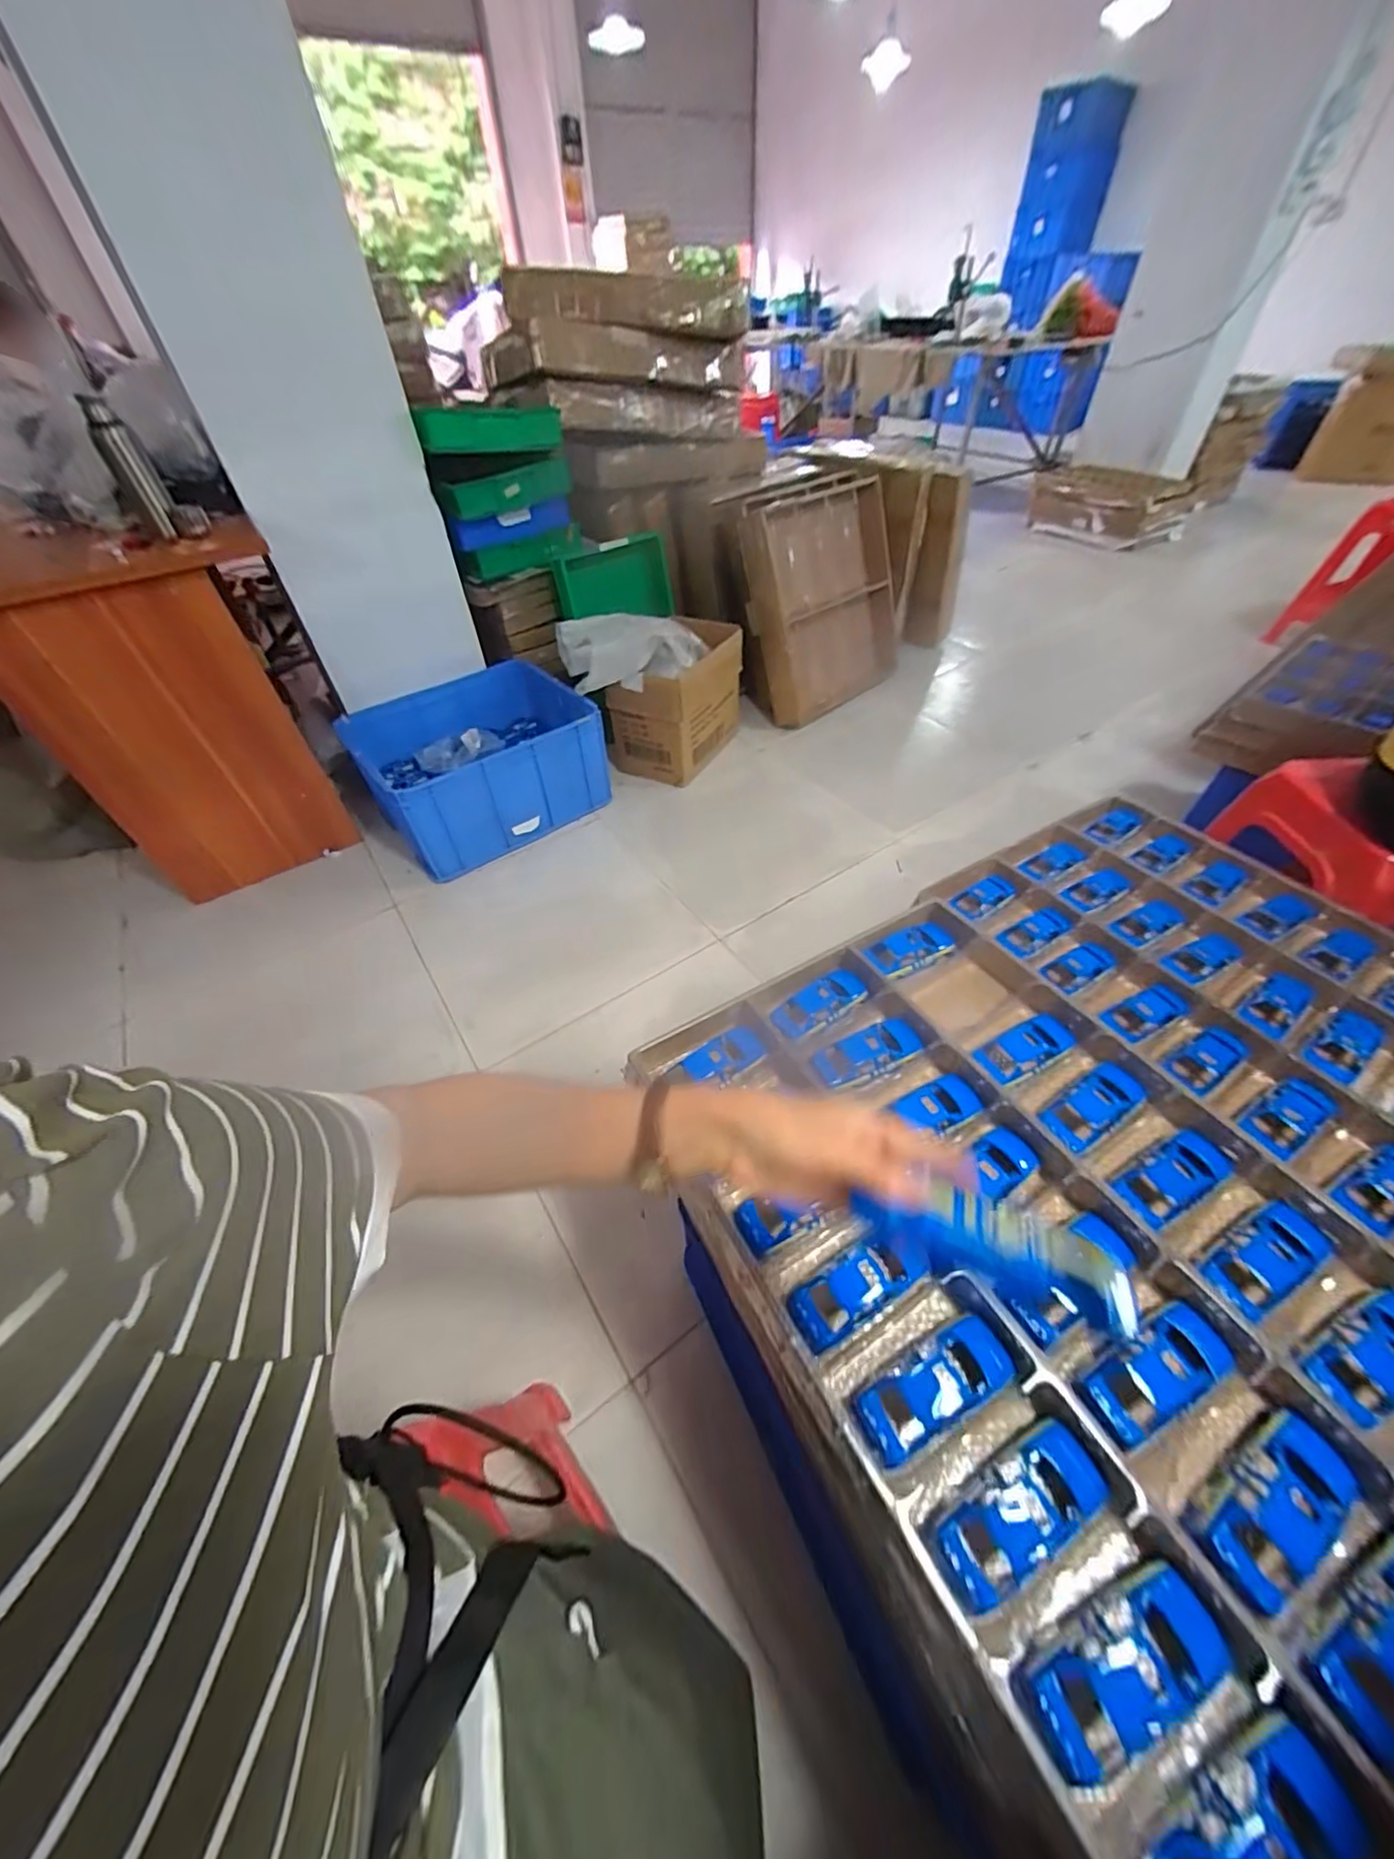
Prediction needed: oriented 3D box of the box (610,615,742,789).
[{"bbox_3d":[-0.054,-0.690,1.806,0.258,0.331,0.421,22,53,22],"label":"box"}]

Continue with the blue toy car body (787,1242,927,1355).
[{"bbox_3d":[0.135,0.299,0.493,0.119,0.028,0.043,-23,51,-16],"label":"blue toy car body"}]

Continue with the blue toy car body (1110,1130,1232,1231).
[{"bbox_3d":[0.433,0.227,0.536,0.131,0.030,0.046,-23,51,-16],"label":"blue toy car body"}]

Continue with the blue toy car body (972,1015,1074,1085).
[{"bbox_3d":[0.358,0.122,0.632,0.108,0.034,0.046,-22,50,-15],"label":"blue toy car body"}]

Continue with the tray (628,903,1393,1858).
[{"bbox_3d":[0.313,0.250,0.539,0.548,0.052,0.655,-25,51,-18],"label":"tray"}]

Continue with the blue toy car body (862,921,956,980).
[{"bbox_3d":[0.273,0.023,0.741,0.116,0.022,0.052,-24,51,-17],"label":"blue toy car body"}]

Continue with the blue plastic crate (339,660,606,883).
[{"bbox_3d":[-0.625,-0.485,1.675,0.558,0.267,0.562,-30,53,-22],"label":"blue plastic crate"}]

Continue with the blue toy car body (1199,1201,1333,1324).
[{"bbox_3d":[0.475,0.277,0.492,0.115,0.022,0.047,-23,51,-16],"label":"blue toy car body"}]

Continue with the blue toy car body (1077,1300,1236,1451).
[{"bbox_3d":[0.347,0.336,0.444,0.121,0.022,0.046,-22,50,-15],"label":"blue toy car body"}]

